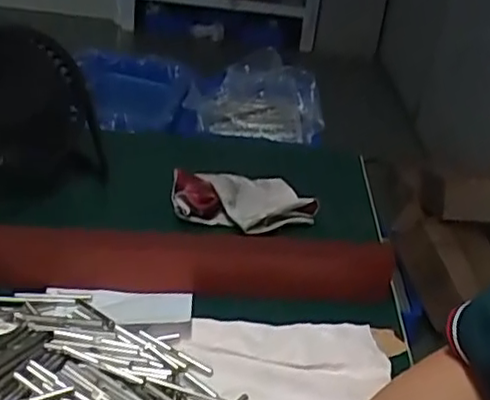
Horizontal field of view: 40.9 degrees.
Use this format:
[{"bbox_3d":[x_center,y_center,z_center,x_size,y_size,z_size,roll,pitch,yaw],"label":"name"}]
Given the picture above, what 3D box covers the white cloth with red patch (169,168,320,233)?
[{"bbox_3d":[-0.002,-0.001,0.587,0.123,0.030,0.083,-6,32,-24],"label":"white cloth with red patch"}]

